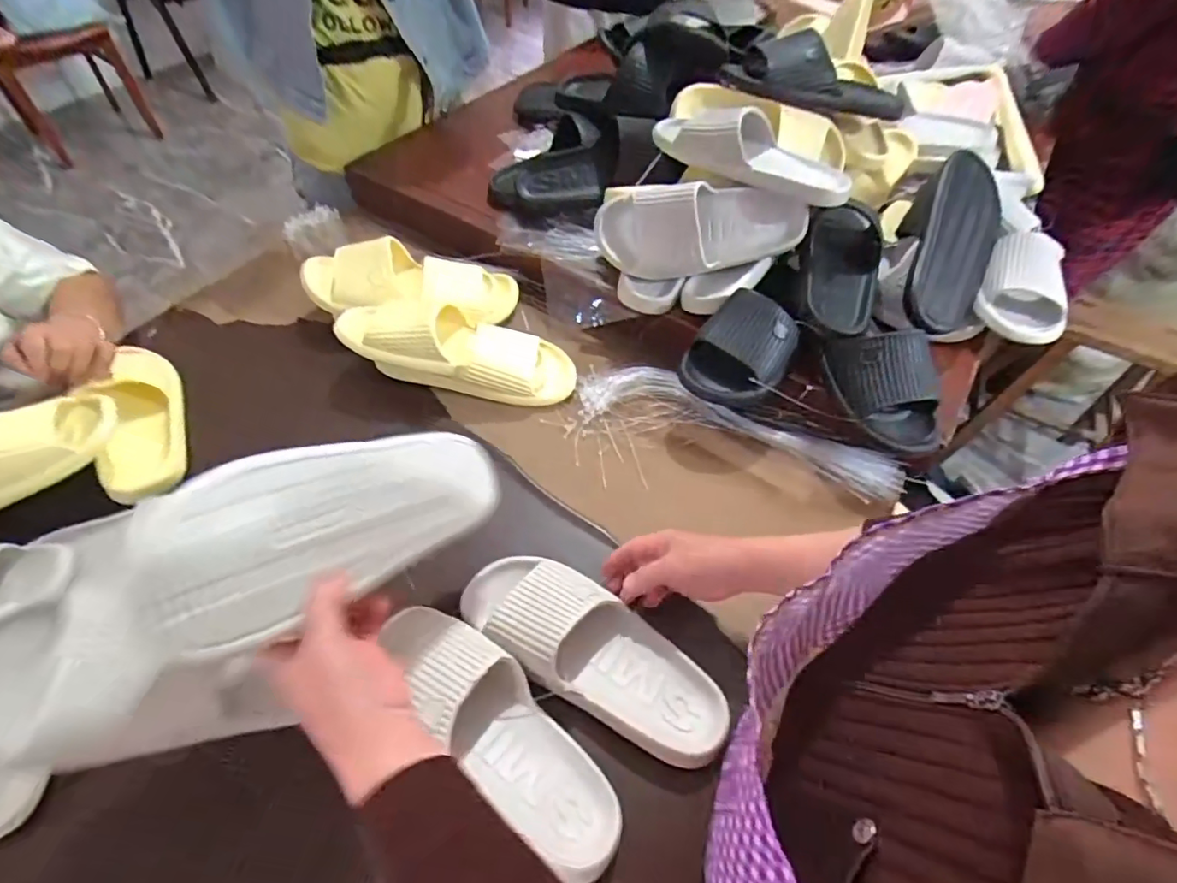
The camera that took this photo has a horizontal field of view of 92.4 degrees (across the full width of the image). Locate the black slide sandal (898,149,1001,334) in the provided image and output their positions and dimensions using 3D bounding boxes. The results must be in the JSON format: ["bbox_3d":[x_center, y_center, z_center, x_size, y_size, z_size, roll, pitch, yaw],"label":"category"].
[{"bbox_3d":[0.485,-0.260,0.750,0.106,0.065,0.258,11,87,5],"label":"black slide sandal"}]

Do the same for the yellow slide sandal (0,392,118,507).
[{"bbox_3d":[-0.624,0.030,0.577,0.229,0.085,0.094,-34,61,-8],"label":"yellow slide sandal"}]

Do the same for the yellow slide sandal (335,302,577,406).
[{"bbox_3d":[-0.165,-0.114,0.736,0.297,0.083,0.100,12,52,-13],"label":"yellow slide sandal"}]

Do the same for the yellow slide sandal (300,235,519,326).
[{"bbox_3d":[-0.244,-0.225,0.797,0.285,0.082,0.095,1,51,-23],"label":"yellow slide sandal"}]

